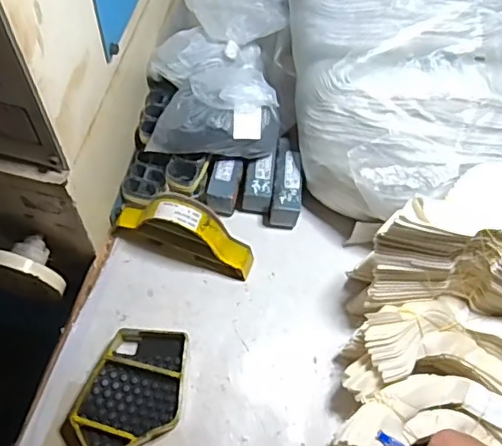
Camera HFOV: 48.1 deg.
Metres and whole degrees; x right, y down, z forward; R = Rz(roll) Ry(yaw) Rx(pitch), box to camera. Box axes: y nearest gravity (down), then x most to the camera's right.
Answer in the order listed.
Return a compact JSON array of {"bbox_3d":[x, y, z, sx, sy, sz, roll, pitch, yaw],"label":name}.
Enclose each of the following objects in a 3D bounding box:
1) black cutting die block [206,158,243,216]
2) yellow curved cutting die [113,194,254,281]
[{"bbox_3d":[-0.031,-0.042,0.668,0.034,0.051,0.048,10,59,2],"label":"black cutting die block"},{"bbox_3d":[-0.077,0.011,0.624,0.159,0.097,0.035,17,59,6],"label":"yellow curved cutting die"}]

